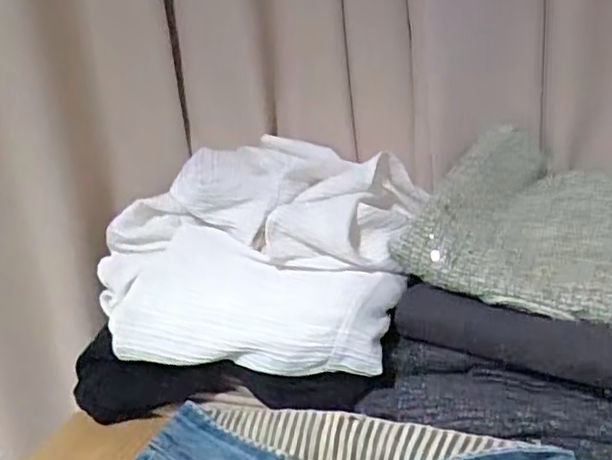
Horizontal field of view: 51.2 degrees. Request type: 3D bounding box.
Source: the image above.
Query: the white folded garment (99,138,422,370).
[{"bbox_3d":[-0.053,0.015,0.645,0.321,0.153,0.207,1,20,14],"label":"white folded garment"}]

